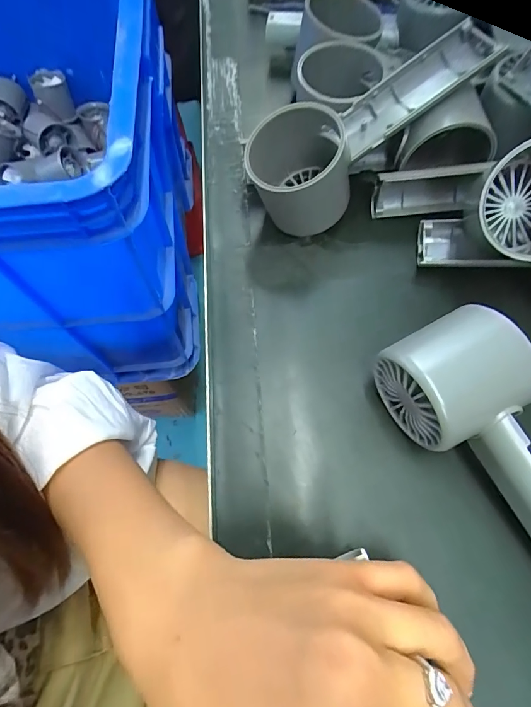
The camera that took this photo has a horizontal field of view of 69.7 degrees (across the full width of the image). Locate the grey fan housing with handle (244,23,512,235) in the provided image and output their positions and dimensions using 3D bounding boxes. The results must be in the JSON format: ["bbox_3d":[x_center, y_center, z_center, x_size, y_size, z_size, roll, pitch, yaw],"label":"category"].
[{"bbox_3d":[0.059,-0.132,0.244,0.159,0.072,0.070,-31,70,-12],"label":"grey fan housing with handle"}]

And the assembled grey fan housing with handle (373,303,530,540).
[{"bbox_3d":[0.113,0.056,0.171,0.059,0.043,0.152,-25,69,-10],"label":"assembled grey fan housing with handle"}]

